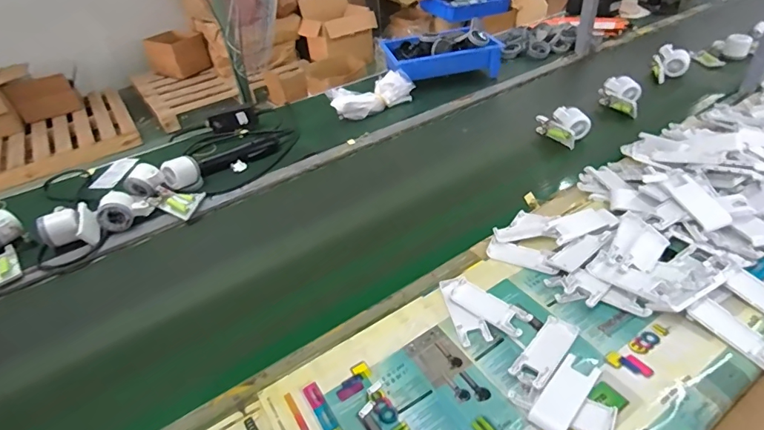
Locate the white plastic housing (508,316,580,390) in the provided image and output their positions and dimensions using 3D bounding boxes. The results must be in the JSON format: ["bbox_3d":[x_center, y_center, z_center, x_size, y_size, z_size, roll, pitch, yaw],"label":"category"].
[{"bbox_3d":[0.199,0.165,0.531,0.040,0.018,0.106,27,49,35],"label":"white plastic housing"}]

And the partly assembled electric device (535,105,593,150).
[{"bbox_3d":[0.391,-0.195,0.944,0.072,0.063,0.098,-30,44,-26],"label":"partly assembled electric device"}]

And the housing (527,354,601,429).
[{"bbox_3d":[0.203,0.201,0.487,0.039,0.011,0.099,28,50,36],"label":"housing"}]

